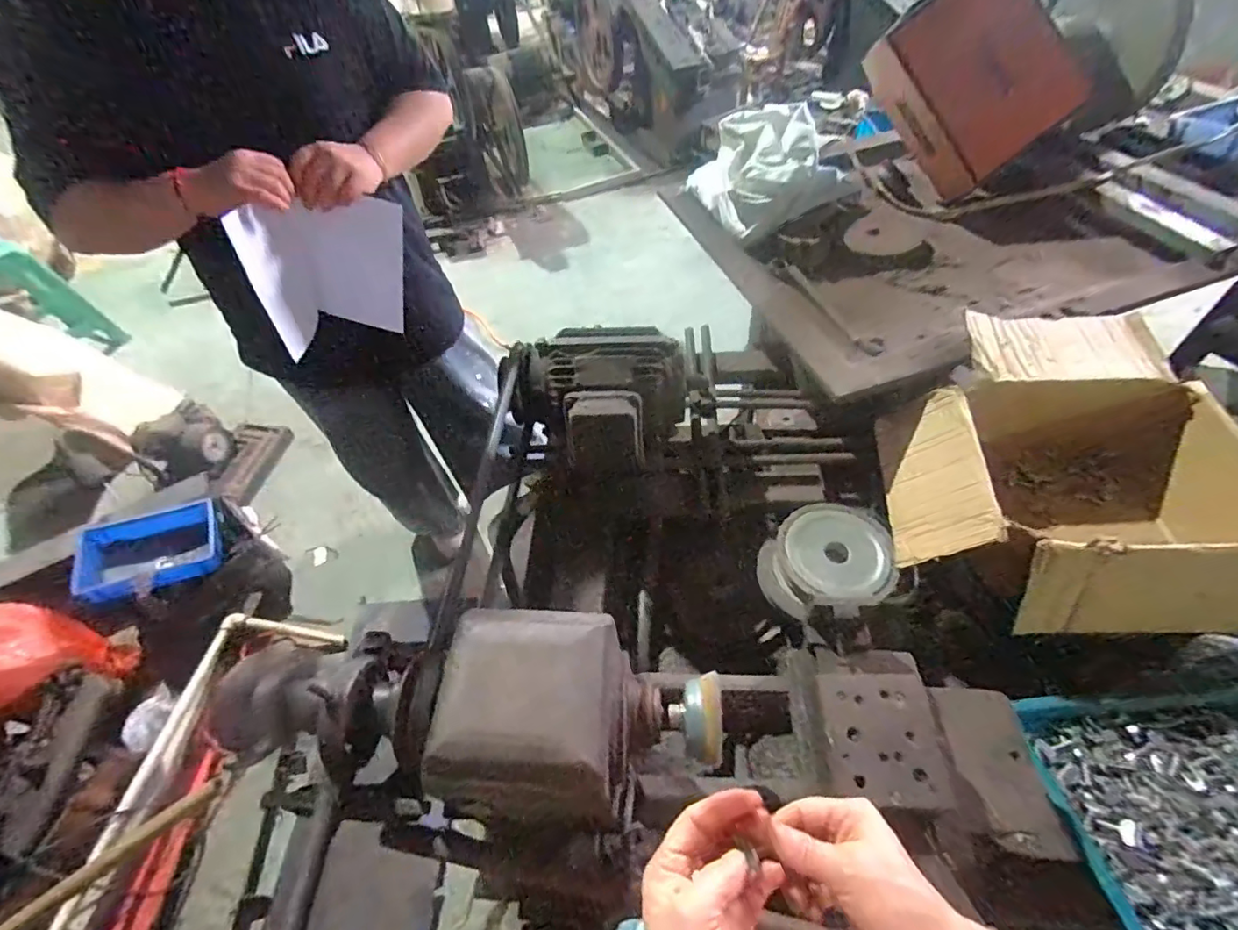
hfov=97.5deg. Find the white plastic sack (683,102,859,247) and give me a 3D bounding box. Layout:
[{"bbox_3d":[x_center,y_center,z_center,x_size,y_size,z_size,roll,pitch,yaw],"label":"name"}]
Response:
[{"bbox_3d":[0.303,-0.597,1.086,0.248,0.136,0.266,-21,53,-12],"label":"white plastic sack"}]

